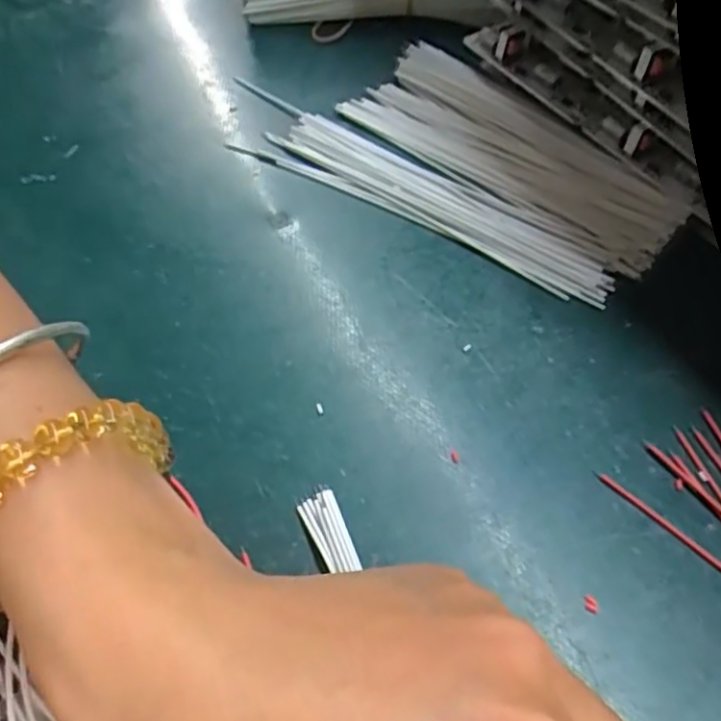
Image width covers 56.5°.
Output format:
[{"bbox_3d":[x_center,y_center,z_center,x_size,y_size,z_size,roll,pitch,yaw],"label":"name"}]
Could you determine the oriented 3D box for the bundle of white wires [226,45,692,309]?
[{"bbox_3d":[0.044,-0.082,0.268,0.159,0.011,0.086,31,62,17],"label":"bundle of white wires"}]

